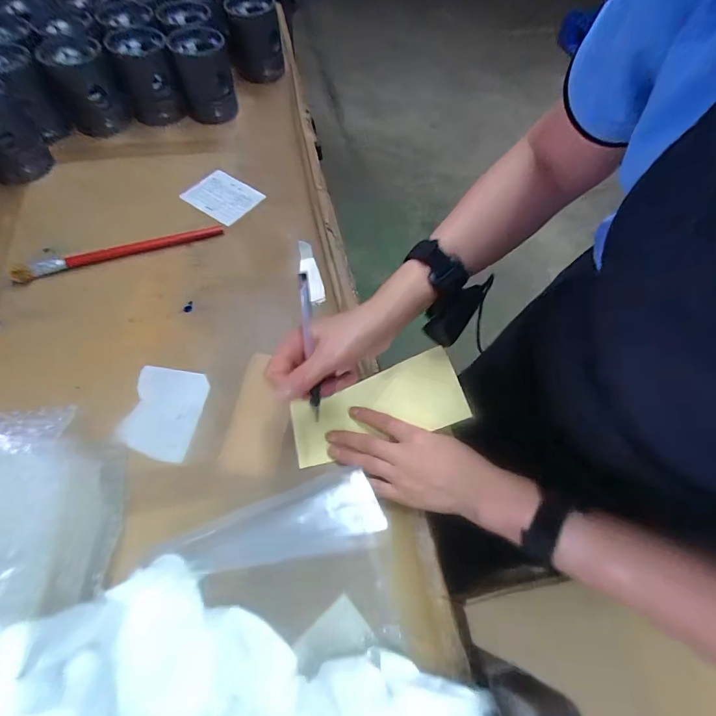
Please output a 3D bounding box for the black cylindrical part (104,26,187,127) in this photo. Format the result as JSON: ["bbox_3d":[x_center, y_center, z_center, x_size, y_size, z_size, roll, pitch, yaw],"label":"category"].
[{"bbox_3d":[-0.369,-0.489,0.711,0.094,0.108,0.101,-18,62,-14],"label":"black cylindrical part"}]

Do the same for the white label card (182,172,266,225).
[{"bbox_3d":[-0.218,-0.260,0.644,0.114,0.008,0.081,33,68,15],"label":"white label card"}]

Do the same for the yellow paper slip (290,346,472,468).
[{"bbox_3d":[0.017,0.055,0.436,0.189,0.018,0.085,-19,59,14],"label":"yellow paper slip"}]

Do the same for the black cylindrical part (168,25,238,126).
[{"bbox_3d":[-0.277,-0.510,0.729,0.092,0.115,0.092,-15,62,-13],"label":"black cylindrical part"}]

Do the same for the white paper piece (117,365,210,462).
[{"bbox_3d":[-0.217,0.059,0.449,0.080,0.004,0.103,7,60,1],"label":"white paper piece"}]

